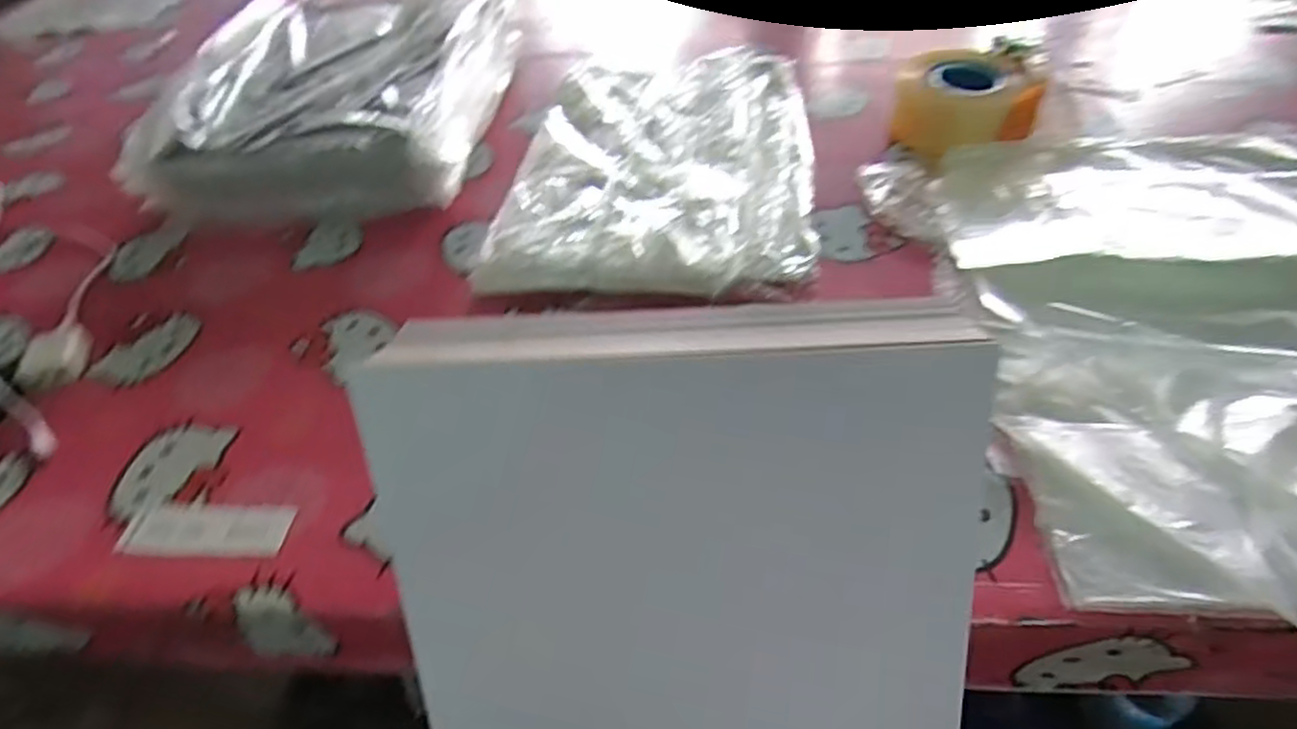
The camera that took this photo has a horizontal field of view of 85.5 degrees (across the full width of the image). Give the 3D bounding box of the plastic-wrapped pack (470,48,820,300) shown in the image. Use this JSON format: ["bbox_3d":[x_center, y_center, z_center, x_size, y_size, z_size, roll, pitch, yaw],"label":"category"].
[{"bbox_3d":[0.018,-0.188,0.652,0.262,0.045,0.353,4,48,10],"label":"plastic-wrapped pack"}]

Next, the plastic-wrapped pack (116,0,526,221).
[{"bbox_3d":[-0.325,-0.304,0.767,0.312,0.086,0.392,-1,47,5],"label":"plastic-wrapped pack"}]

